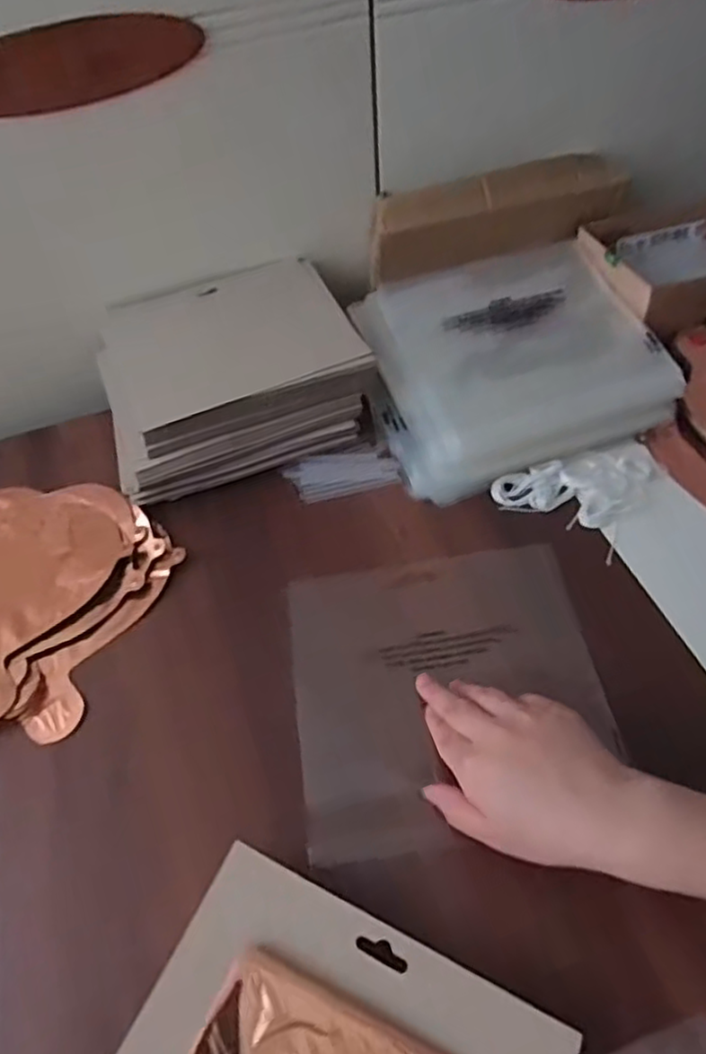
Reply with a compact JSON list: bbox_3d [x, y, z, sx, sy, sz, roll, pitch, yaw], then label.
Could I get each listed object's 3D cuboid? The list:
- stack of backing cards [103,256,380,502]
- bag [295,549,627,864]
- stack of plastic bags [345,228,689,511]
[{"bbox_3d":[-0.107,-0.132,0.588,0.217,0.069,0.182,-20,55,-10],"label":"stack of backing cards"},{"bbox_3d":[0.061,0.104,0.450,0.195,0.011,0.191,-8,53,-1],"label":"bag"},{"bbox_3d":[0.129,-0.147,0.594,0.239,0.052,0.214,-19,55,-10],"label":"stack of plastic bags"}]

